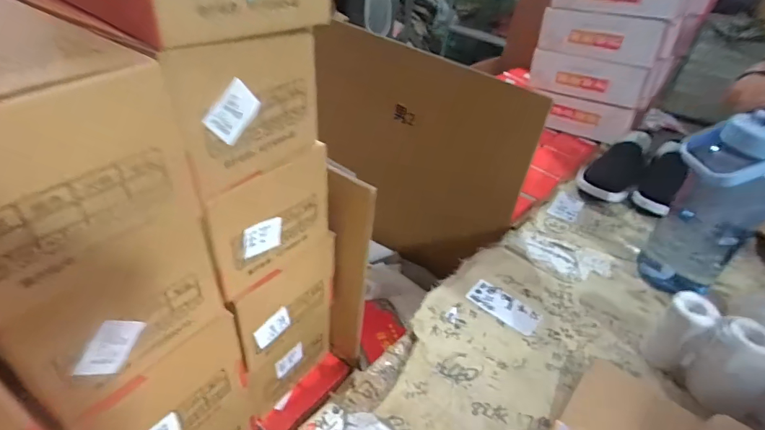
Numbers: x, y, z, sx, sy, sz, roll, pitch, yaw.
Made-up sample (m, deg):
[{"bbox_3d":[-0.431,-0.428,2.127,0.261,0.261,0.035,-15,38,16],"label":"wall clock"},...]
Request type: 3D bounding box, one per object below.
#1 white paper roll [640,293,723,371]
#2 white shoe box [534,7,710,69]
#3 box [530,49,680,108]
[{"bbox_3d":[0.367,0.147,0.540,0.050,0.103,0.047,5,37,-3],"label":"white paper roll"},{"bbox_3d":[0.650,-0.518,1.211,0.266,0.127,0.304,-24,47,-35],"label":"white shoe box"},{"bbox_3d":[0.628,-0.408,1.261,0.188,0.131,0.317,-27,49,-37],"label":"box"}]

